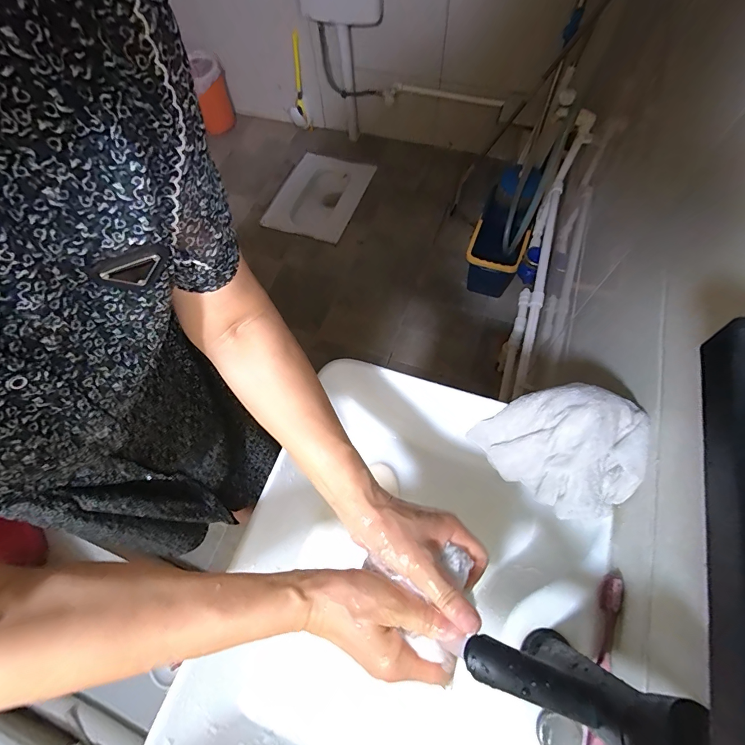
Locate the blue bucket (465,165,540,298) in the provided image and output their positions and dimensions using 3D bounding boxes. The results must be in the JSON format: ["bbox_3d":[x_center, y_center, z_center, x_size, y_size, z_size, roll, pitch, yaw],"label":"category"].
[{"bbox_3d":[0.506,-0.575,1.484,0.198,0.241,0.524,14,81,9],"label":"blue bucket"}]

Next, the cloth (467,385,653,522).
[{"bbox_3d":[0.212,0.078,0.424,0.160,0.050,0.153,44,110,28],"label":"cloth"}]

